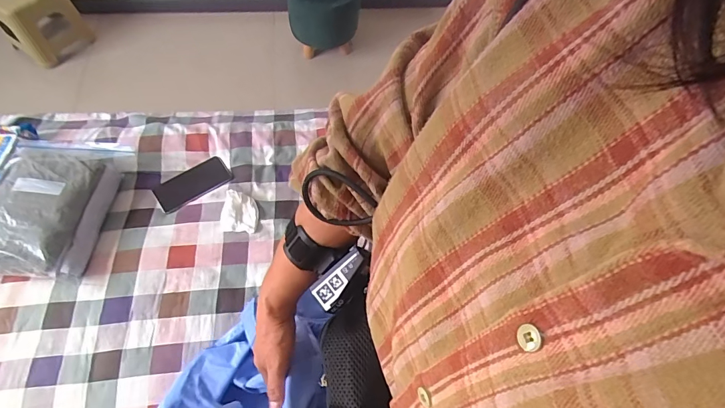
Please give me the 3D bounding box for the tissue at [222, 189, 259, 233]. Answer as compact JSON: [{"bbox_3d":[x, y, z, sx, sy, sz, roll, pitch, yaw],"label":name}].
[{"bbox_3d":[-0.258,0.016,0.858,0.070,0.026,0.090,-2,62,-5],"label":"tissue"}]

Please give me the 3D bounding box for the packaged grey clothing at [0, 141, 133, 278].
[{"bbox_3d":[-0.623,-0.001,0.802,0.215,0.082,0.291,6,61,-1],"label":"packaged grey clothing"}]

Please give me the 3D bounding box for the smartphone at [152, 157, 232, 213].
[{"bbox_3d":[-0.378,-0.046,0.898,0.158,0.015,0.073,-29,83,-19],"label":"smartphone"}]

